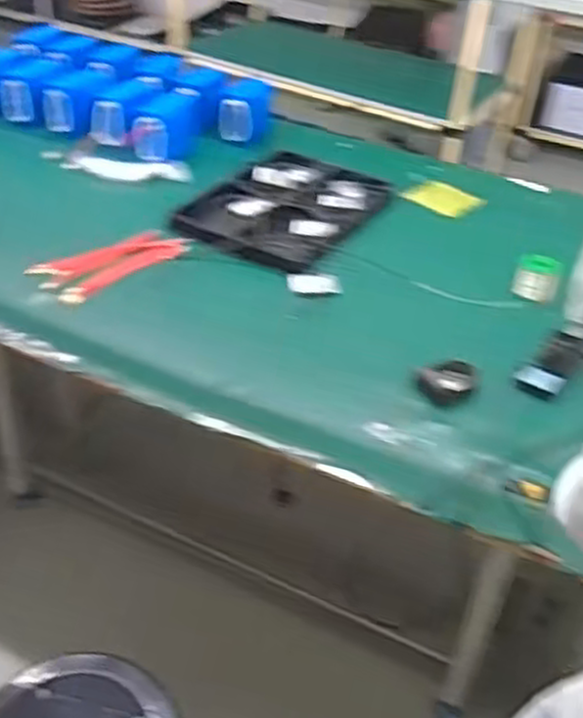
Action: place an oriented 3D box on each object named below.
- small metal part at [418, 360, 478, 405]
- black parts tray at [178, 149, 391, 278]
[{"bbox_3d":[0.273,0.035,1.319,0.089,0.047,0.085,2,38,-2],"label":"small metal part"},{"bbox_3d":[-0.011,-0.353,1.775,0.363,0.035,0.477,21,41,20],"label":"black parts tray"}]

